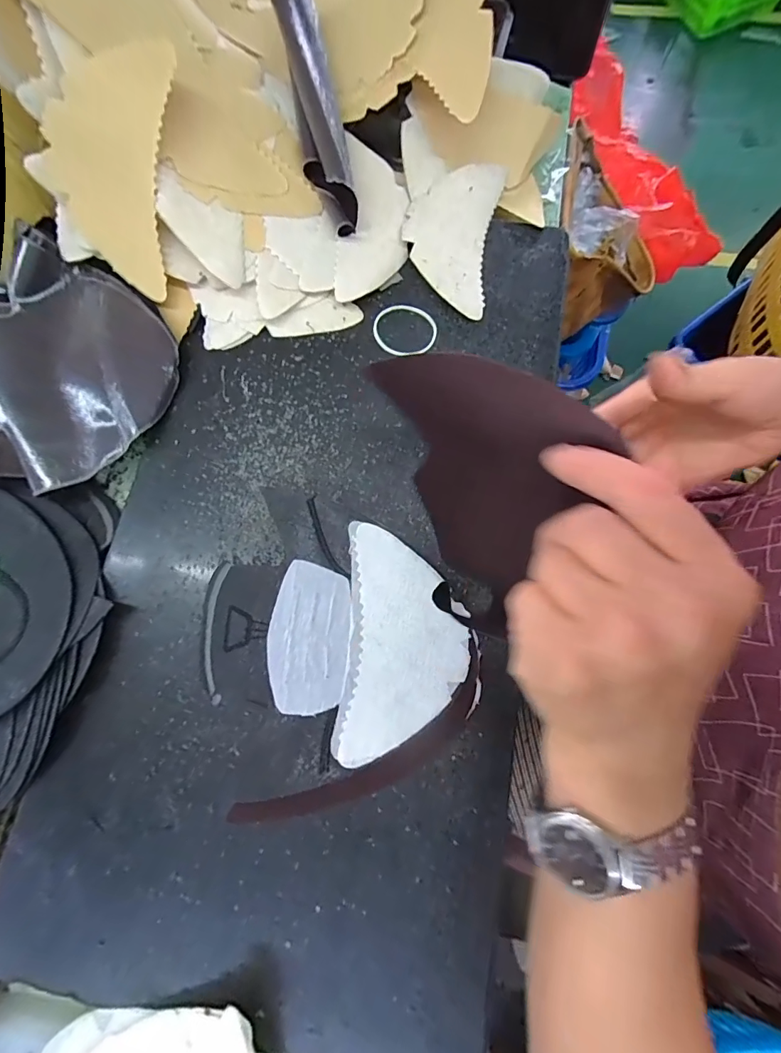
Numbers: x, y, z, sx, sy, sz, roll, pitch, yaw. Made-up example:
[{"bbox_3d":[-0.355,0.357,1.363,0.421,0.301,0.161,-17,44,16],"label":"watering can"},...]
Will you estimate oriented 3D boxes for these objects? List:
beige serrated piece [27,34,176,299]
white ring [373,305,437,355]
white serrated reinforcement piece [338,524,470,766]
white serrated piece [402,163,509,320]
[{"bbox_3d":[-0.200,-0.253,0.293,0.081,0.009,0.143,11,117,-11],"label":"beige serrated piece"},{"bbox_3d":[0.012,-0.158,0.336,0.050,0.004,0.045,4,77,1],"label":"white ring"},{"bbox_3d":[0.011,0.074,0.278,0.077,0.004,0.146,2,77,3],"label":"white serrated reinforcement piece"},{"bbox_3d":[0.051,-0.250,0.353,0.075,0.015,0.150,11,77,2],"label":"white serrated piece"}]

